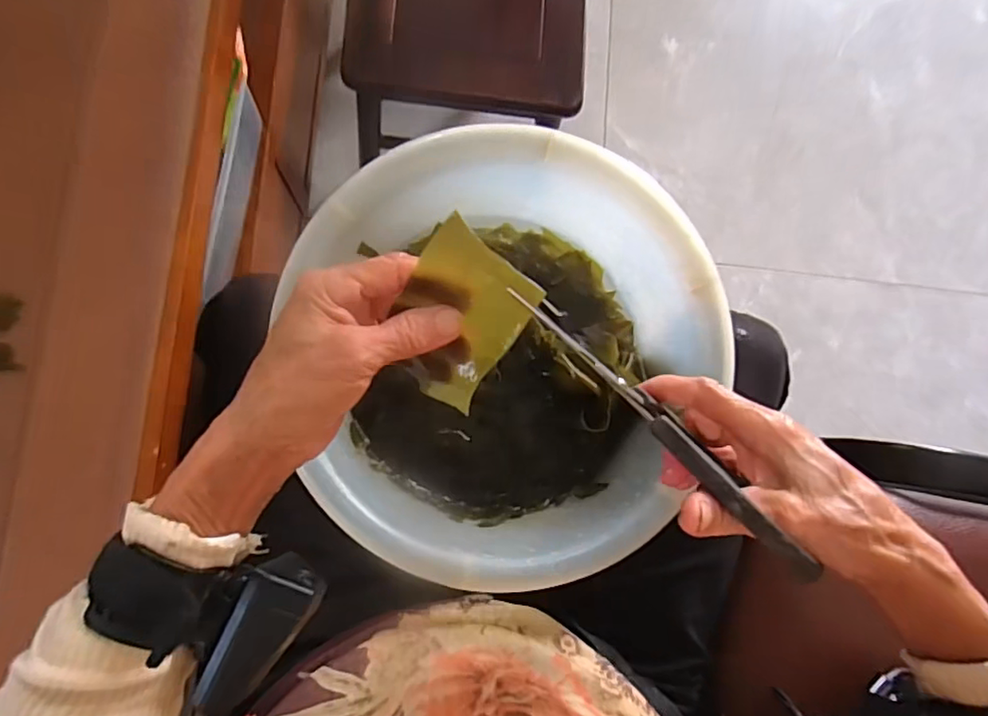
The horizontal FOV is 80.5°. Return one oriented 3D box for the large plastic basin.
[{"bbox_3d":[0.014,0.007,0.453,0.299,0.113,0.296,1,84,-8],"label":"large plastic basin"}]

